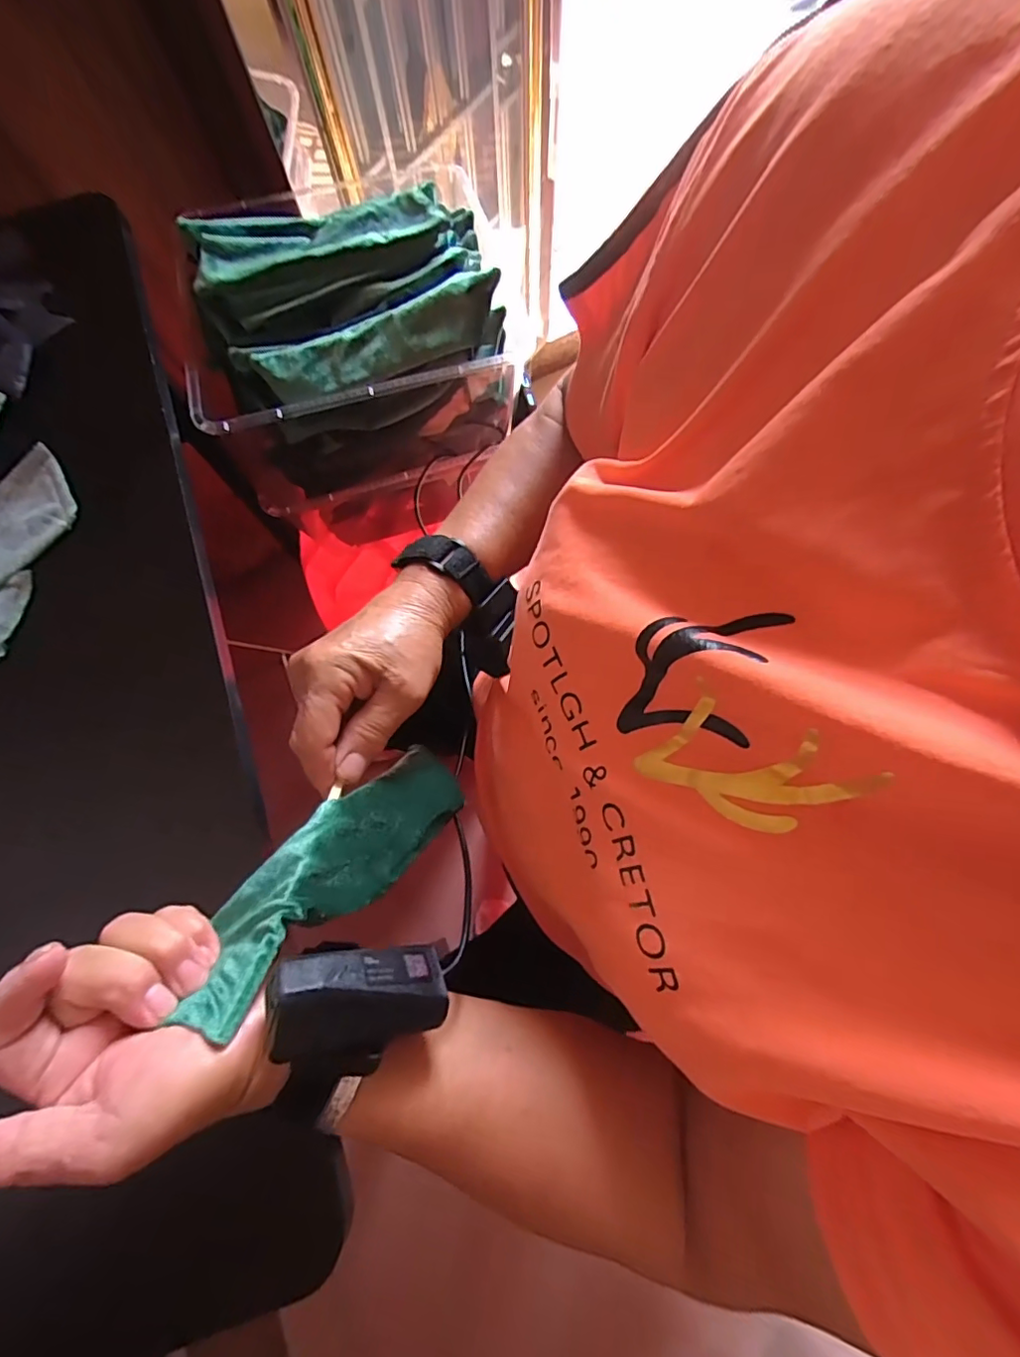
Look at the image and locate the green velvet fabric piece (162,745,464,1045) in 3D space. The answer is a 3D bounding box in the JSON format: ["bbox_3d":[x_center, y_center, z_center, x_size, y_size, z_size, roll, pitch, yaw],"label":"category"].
[{"bbox_3d":[-0.085,0.092,0.286,0.050,0.042,0.176,40,42,10],"label":"green velvet fabric piece"}]

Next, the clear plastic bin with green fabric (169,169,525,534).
[{"bbox_3d":[-0.142,-0.305,0.528,0.275,0.152,0.213,-12,76,-3],"label":"clear plastic bin with green fabric"}]

